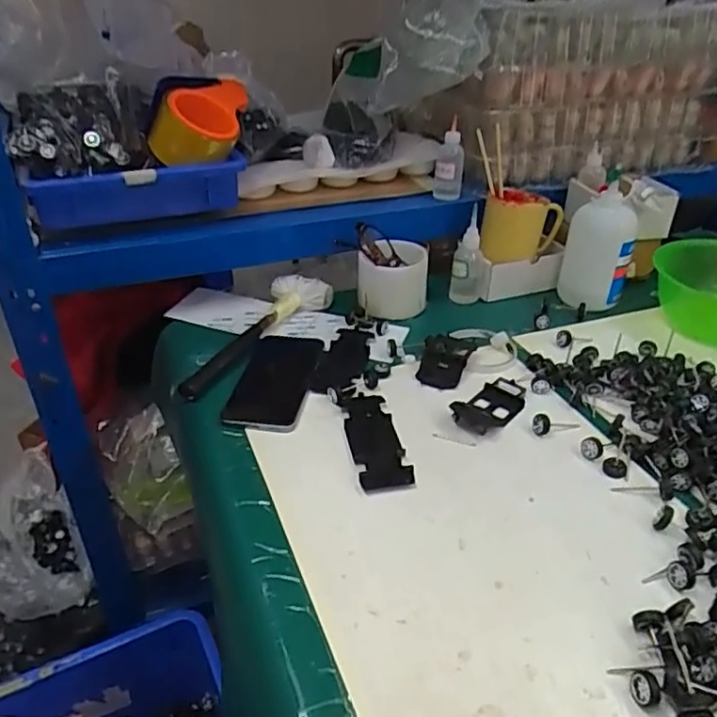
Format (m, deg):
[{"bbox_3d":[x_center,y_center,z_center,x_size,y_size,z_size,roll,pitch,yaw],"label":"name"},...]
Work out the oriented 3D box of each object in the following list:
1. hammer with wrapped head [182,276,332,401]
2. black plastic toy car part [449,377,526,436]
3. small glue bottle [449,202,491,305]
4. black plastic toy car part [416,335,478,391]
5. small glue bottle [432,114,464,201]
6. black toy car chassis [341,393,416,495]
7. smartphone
[{"bbox_3d":[-0.128,-0.033,0.715,0.064,0.033,0.249,18,38,26],"label":"hammer with wrapped head"},{"bbox_3d":[0.135,0.046,0.618,0.090,0.013,0.047,-29,43,-35],"label":"black plastic toy car part"},{"bbox_3d":[0.148,-0.128,0.797,0.050,0.121,0.036,7,34,11],"label":"small glue bottle"},{"bbox_3d":[0.096,0.000,0.682,0.049,0.014,0.086,11,35,17],"label":"black plastic toy car part"},{"bbox_3d":[0.123,-0.270,0.830,0.038,0.102,0.031,10,35,15],"label":"small glue bottle"},{"bbox_3d":[0.014,0.076,0.572,0.047,0.006,0.128,-7,34,-10],"label":"black toy car chassis"},{"bbox_3d":[-0.088,0.023,0.655,0.081,0.013,0.164,6,34,10],"label":"smartphone"}]

